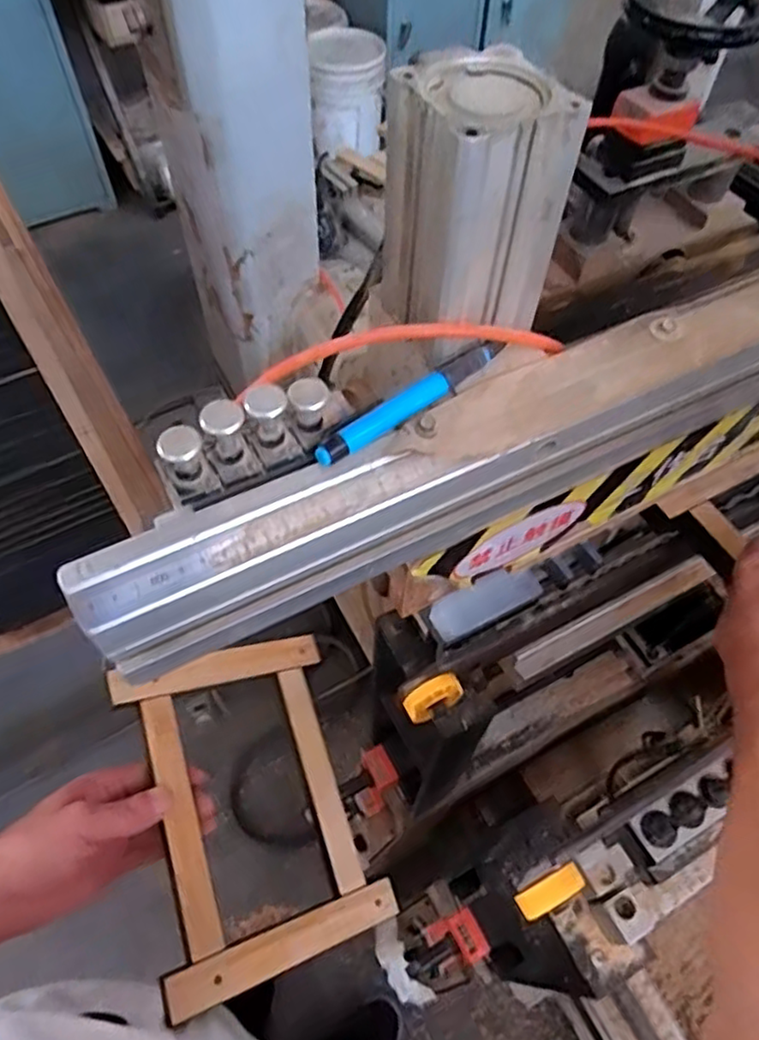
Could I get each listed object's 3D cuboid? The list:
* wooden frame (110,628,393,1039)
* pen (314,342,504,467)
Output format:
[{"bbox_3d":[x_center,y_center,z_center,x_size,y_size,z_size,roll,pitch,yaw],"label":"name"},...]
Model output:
[{"bbox_3d":[-0.099,0.219,0.525,0.180,0.016,0.240,-3,63,-37],"label":"wooden frame"},{"bbox_3d":[0.019,-0.062,0.337,0.121,0.009,0.011,-34,64,-20],"label":"pen"}]

